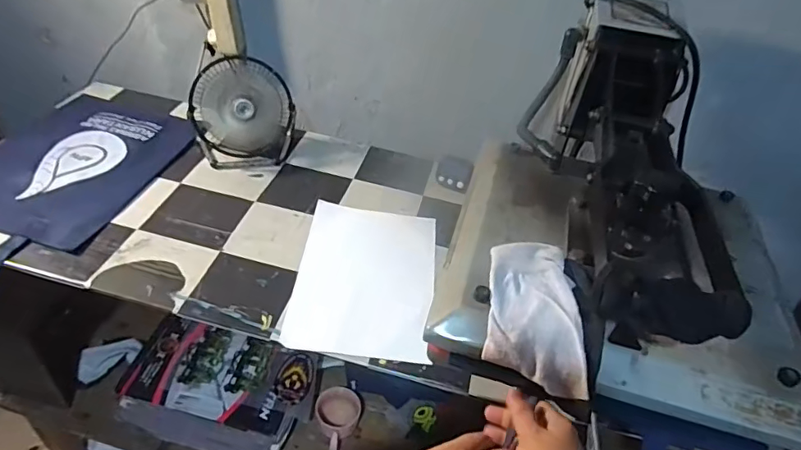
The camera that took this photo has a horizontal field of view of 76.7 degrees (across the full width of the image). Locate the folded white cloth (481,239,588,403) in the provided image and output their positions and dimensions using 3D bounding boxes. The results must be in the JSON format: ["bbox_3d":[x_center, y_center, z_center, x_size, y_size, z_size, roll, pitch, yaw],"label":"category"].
[{"bbox_3d":[0.137,0.087,0.510,0.096,0.043,0.151,10,42,5],"label":"folded white cloth"}]

